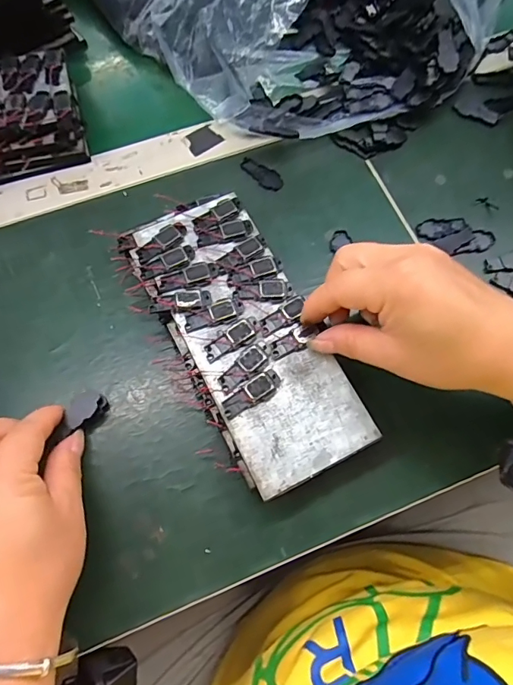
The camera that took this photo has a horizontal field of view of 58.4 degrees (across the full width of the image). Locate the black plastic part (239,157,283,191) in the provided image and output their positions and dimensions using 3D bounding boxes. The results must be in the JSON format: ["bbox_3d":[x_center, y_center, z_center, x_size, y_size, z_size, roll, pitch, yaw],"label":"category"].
[{"bbox_3d":[0.003,-0.135,0.367,0.039,0.004,0.017,32,72,11],"label":"black plastic part"}]

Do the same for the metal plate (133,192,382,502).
[{"bbox_3d":[-0.006,-0.010,0.292,0.078,0.006,0.194,-26,73,-11],"label":"metal plate"}]

